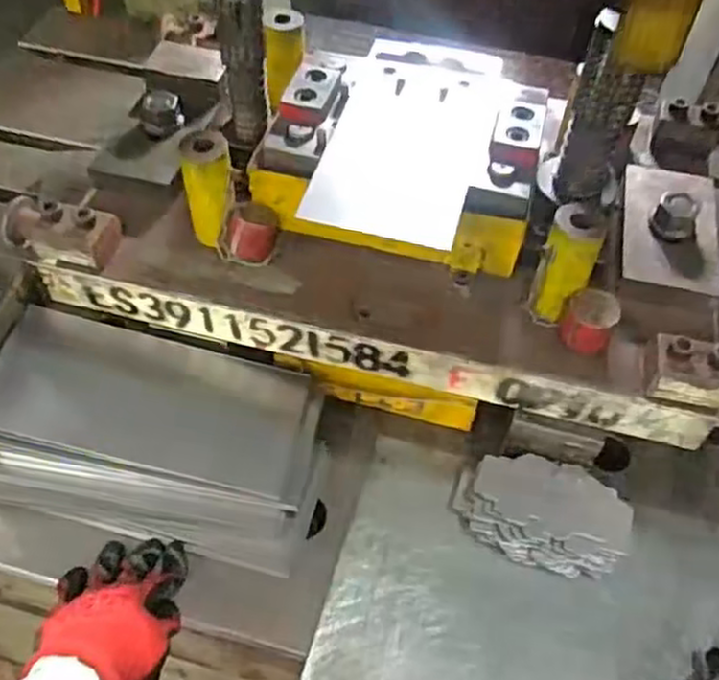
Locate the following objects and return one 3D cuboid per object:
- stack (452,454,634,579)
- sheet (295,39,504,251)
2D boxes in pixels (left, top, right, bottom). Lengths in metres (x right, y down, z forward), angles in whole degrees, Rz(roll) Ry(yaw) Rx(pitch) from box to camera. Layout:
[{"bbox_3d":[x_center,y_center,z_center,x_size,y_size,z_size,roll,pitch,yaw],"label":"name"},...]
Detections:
[{"bbox_3d":[0.150,0.142,0.607,0.136,0.055,0.076,13,52,8],"label":"stack"},{"bbox_3d":[0.046,-0.175,0.616,0.126,0.008,0.235,13,56,7],"label":"sheet"}]

